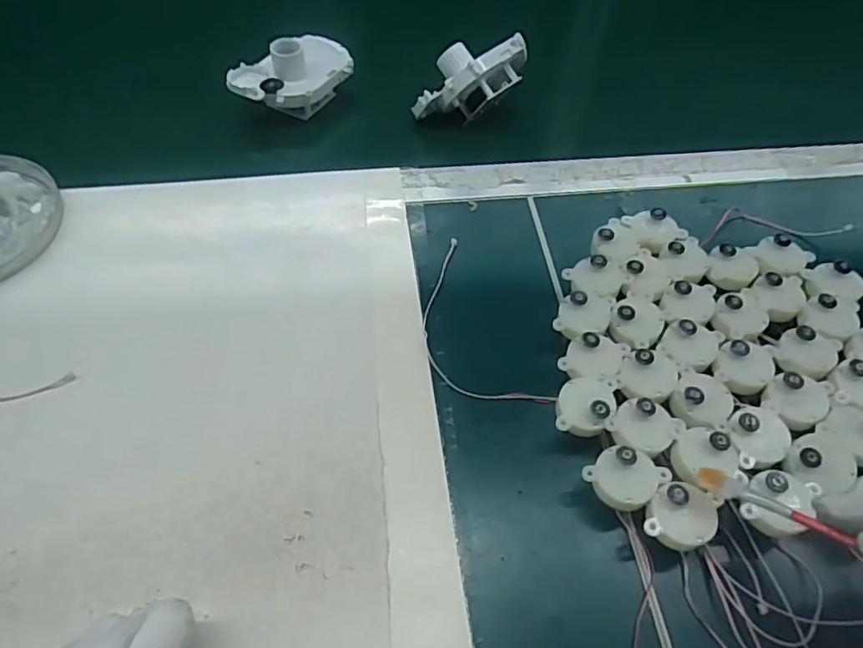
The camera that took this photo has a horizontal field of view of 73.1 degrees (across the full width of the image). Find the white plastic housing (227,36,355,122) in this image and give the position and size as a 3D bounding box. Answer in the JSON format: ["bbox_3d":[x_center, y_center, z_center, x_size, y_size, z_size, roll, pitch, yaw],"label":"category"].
[{"bbox_3d":[-0.119,-0.210,0.508,0.105,0.055,0.052,-18,57,-13],"label":"white plastic housing"}]

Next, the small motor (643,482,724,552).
[{"bbox_3d":[0.128,0.101,0.300,0.041,0.025,0.031,-27,59,-19],"label":"small motor"}]

